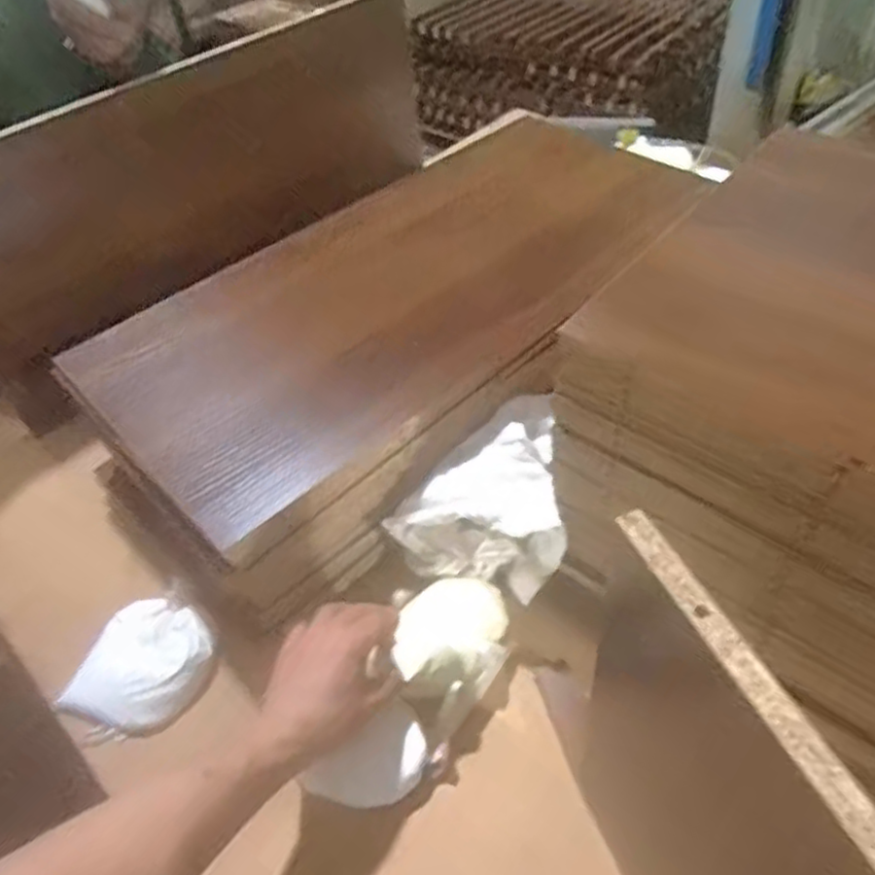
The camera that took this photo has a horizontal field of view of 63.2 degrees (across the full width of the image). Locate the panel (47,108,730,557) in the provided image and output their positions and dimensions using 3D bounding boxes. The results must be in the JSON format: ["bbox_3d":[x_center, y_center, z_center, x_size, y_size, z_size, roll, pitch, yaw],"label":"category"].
[{"bbox_3d":[-0.019,-0.179,0.773,0.692,0.021,0.328,-38,56,-26],"label":"panel"}]

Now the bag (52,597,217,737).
[{"bbox_3d":[-0.270,0.210,0.652,0.107,0.038,0.124,20,53,24],"label":"bag"}]

